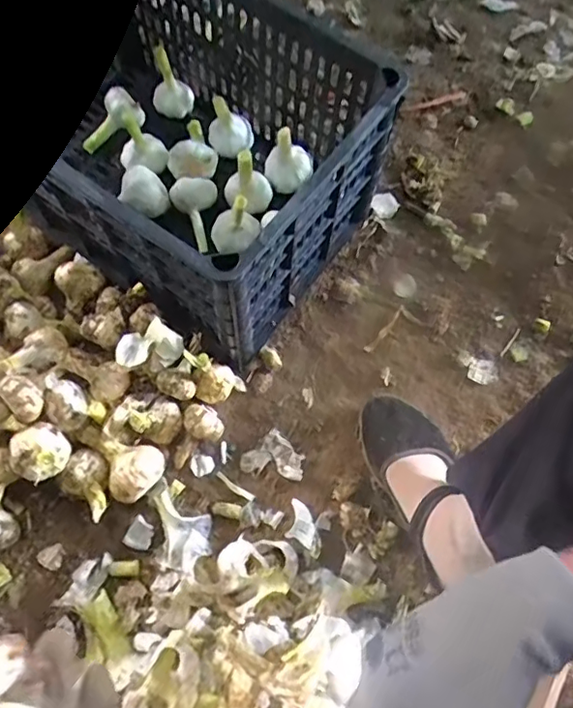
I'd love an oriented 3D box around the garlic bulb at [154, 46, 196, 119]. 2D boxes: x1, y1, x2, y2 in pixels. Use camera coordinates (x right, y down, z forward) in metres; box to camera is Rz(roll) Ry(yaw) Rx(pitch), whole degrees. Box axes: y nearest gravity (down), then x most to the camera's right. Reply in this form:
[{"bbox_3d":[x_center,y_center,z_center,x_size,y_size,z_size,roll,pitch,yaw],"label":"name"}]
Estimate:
[{"bbox_3d":[-0.150,-0.351,0.715,0.052,0.083,0.045,-12,69,-6],"label":"garlic bulb"}]

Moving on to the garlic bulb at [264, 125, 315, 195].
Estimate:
[{"bbox_3d":[0.004,-0.239,0.676,0.058,0.061,0.053,1,68,-1],"label":"garlic bulb"}]

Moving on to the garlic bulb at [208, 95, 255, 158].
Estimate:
[{"bbox_3d":[-0.071,-0.287,0.702,0.056,0.076,0.047,-4,69,-3],"label":"garlic bulb"}]

